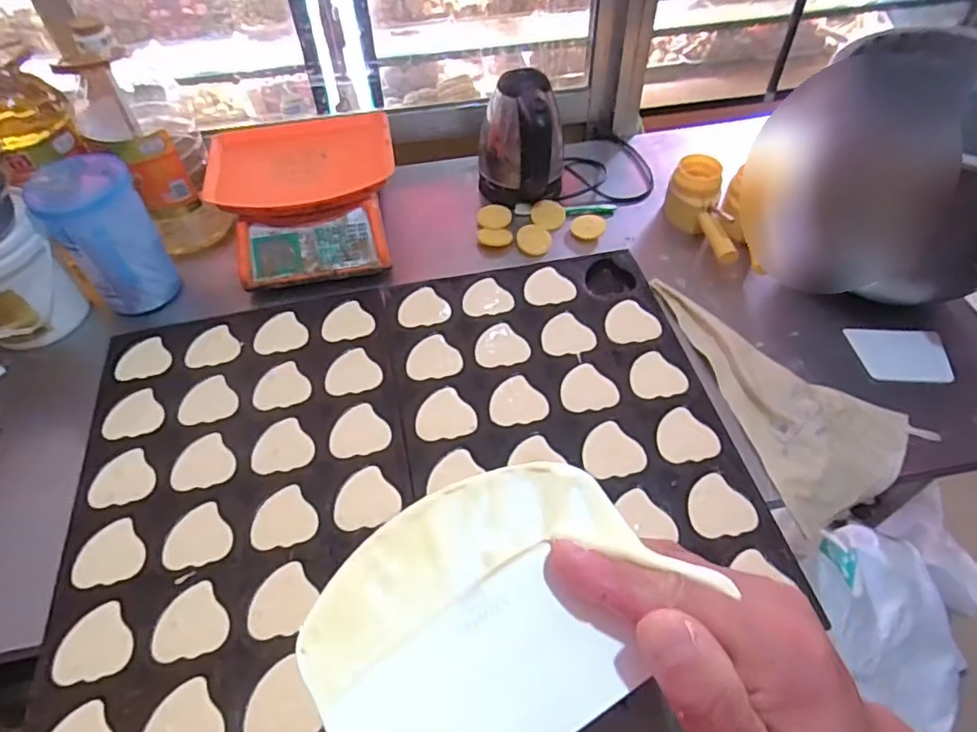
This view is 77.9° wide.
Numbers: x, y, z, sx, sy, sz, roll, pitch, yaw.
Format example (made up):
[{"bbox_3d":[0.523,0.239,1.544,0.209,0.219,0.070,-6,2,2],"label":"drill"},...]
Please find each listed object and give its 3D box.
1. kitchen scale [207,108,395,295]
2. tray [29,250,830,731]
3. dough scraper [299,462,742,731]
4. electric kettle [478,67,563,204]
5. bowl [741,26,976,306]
[{"bbox_3d":[-0.298,-0.274,1.008,0.296,0.129,0.290,-10,52,-6],"label":"kitchen scale"},{"bbox_3d":[-0.099,0.112,0.755,0.784,0.025,0.581,-10,52,-6],"label":"tray"},{"bbox_3d":[0.002,0.091,0.224,0.129,0.027,0.093,-27,56,-18],"label":"dough scraper"},{"bbox_3d":[0.054,-0.367,1.026,0.144,0.199,0.133,3,52,4],"label":"electric kettle"},{"bbox_3d":[0.610,-0.268,0.864,0.332,0.282,0.351,-1,52,1],"label":"bowl"}]

